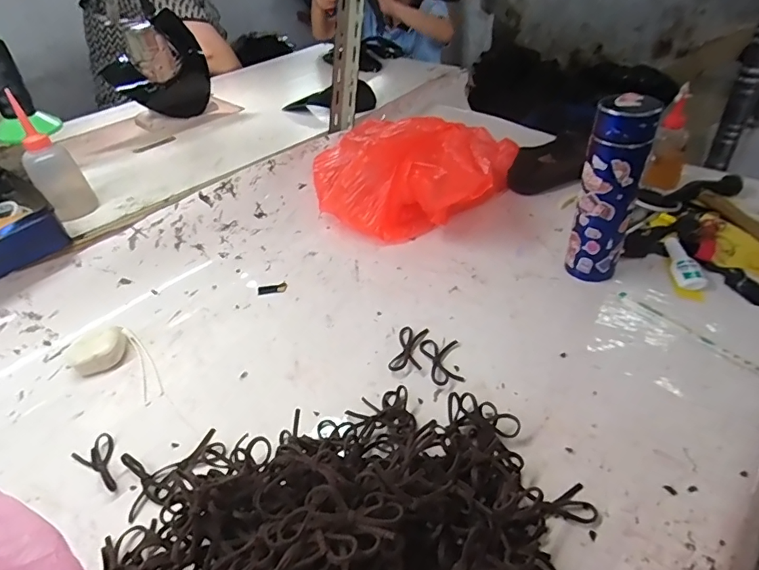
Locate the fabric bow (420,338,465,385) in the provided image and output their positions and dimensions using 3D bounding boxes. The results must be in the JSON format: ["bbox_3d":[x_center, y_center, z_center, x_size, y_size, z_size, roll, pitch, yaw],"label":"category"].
[{"bbox_3d":[0.071,0.086,0.518,0.044,0.009,0.070,-4,39,1],"label":"fabric bow"}]

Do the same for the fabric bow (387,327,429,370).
[{"bbox_3d":[0.036,0.075,0.536,0.035,0.009,0.071,5,40,12],"label":"fabric bow"}]

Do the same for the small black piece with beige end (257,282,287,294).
[{"bbox_3d":[-0.154,0.005,0.650,0.041,0.004,0.017,-10,42,-7],"label":"small black piece with beige end"}]

